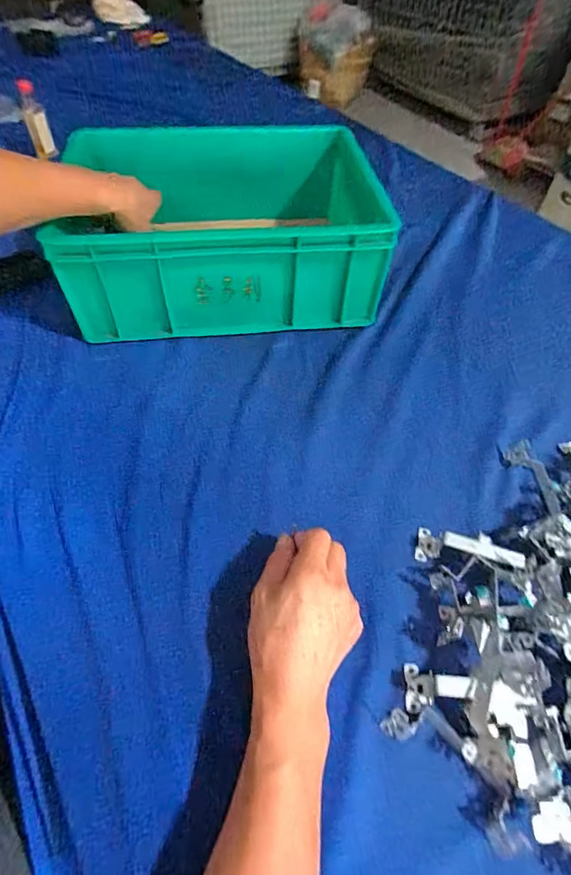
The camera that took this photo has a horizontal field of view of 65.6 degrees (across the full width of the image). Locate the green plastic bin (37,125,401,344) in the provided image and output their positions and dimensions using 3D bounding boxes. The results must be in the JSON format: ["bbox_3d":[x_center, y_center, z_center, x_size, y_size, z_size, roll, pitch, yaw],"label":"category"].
[{"bbox_3d":[-0.086,-0.300,0.622,0.391,0.142,0.312,-7,54,-7],"label":"green plastic bin"}]

